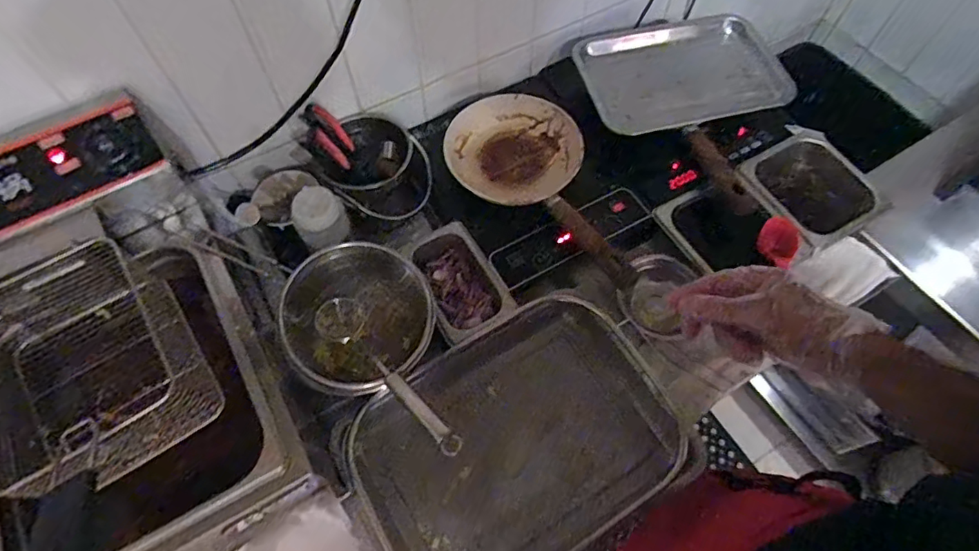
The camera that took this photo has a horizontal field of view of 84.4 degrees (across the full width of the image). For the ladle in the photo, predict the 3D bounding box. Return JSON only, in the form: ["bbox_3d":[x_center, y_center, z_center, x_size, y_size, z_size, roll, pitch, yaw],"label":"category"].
[{"bbox_3d":[-0.119,0.113,0.638,0.055,0.069,0.264,-40,46,-19],"label":"ladle"}]

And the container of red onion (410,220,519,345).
[{"bbox_3d":[-0.044,0.012,0.771,0.102,0.070,0.163,-30,66,-15],"label":"container of red onion"}]

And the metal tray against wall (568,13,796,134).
[{"bbox_3d":[0.311,-0.337,0.869,0.336,0.026,0.224,-9,67,-9],"label":"metal tray against wall"}]

